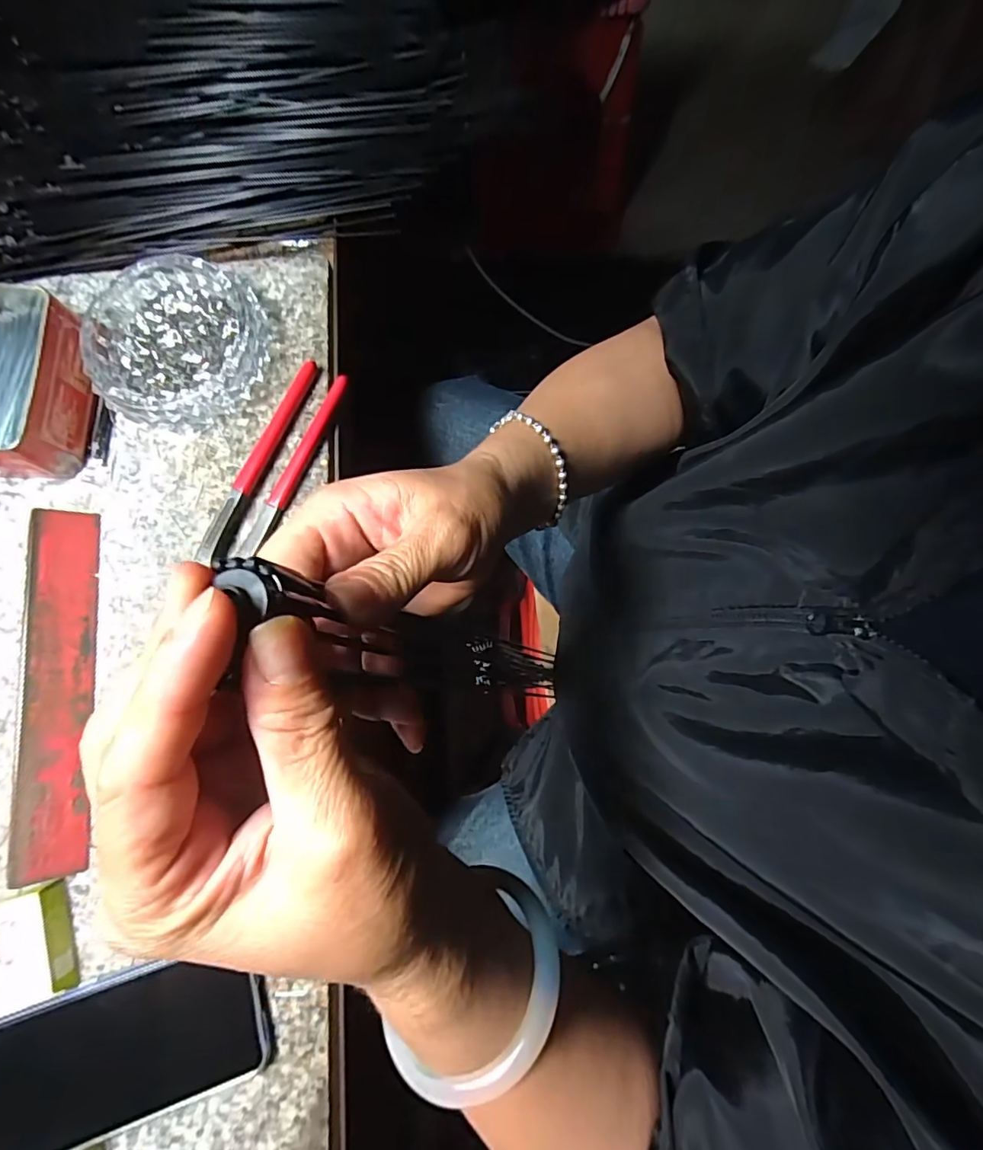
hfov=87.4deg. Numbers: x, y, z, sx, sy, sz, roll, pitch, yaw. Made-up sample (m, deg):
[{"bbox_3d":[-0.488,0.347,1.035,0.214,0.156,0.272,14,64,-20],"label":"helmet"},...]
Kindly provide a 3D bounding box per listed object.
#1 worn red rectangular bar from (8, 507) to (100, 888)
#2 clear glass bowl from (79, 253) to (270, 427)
[{"bbox_3d":[-0.278,0.069,0.327,0.028,0.023,0.227,-5,79,-1],"label":"worn red rectangular bar"},{"bbox_3d":[-0.223,-0.167,0.366,0.122,0.026,0.115,0,79,0],"label":"clear glass bowl"}]

